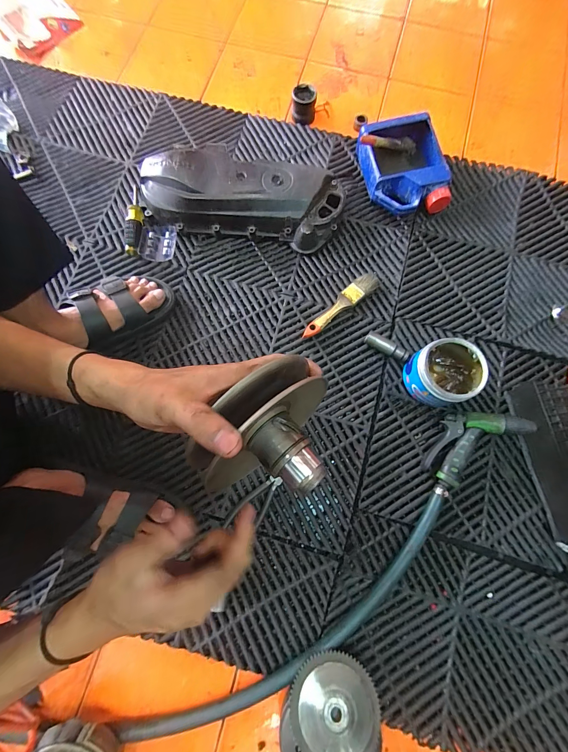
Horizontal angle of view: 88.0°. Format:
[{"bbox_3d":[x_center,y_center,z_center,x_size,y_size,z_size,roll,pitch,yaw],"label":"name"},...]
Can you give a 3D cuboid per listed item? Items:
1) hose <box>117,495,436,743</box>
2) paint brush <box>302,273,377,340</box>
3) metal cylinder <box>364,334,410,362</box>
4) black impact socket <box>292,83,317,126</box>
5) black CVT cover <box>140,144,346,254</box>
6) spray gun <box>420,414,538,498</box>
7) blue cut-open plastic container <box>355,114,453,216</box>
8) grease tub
[{"bbox_3d":[0.037,0.376,0.433,0.557,0.027,0.093,-32,79,-7],"label":"hose"},{"bbox_3d":[0.103,-0.132,0.549,0.175,0.020,0.035,-37,80,-8],"label":"paint brush"},{"bbox_3d":[0.184,-0.051,0.533,0.080,0.025,0.021,29,79,6],"label":"metal cylinder"},{"bbox_3d":[0.043,-0.585,0.634,0.051,0.050,0.050,0,77,0],"label":"black impact socket"},{"bbox_3d":[-0.078,-0.345,0.566,0.379,0.083,0.146,10,78,2],"label":"black CVT cover"},{"bbox_3d":[0.295,0.106,0.477,0.174,0.058,0.088,-37,80,-8],"label":"spray gun"},{"bbox_3d":[0.235,-0.412,0.588,0.166,0.074,0.184,-2,77,0],"label":"blue cut-open plastic container"},{"bbox_3d":[0.264,-0.003,0.491,0.104,0.081,0.095,0,77,0],"label":"grease tub"}]

